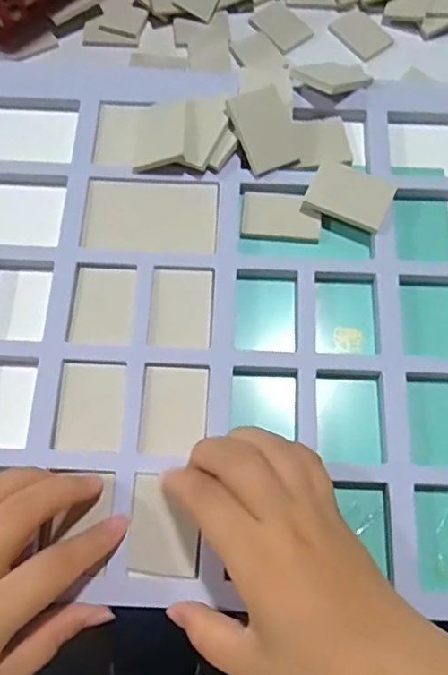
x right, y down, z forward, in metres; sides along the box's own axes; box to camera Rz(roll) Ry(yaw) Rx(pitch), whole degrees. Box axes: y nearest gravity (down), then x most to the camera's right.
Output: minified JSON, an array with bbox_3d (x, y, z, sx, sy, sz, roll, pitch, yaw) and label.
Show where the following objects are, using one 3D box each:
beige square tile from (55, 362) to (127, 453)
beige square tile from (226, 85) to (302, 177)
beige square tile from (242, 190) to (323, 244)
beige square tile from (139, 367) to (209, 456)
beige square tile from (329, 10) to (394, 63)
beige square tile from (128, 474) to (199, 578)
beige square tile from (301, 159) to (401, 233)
[{"bbox_3d":[-0.078,0.041,0.334,0.038,0.006,0.052,2,69,0],"label":"beige square tile"},{"bbox_3d":[0.029,-0.141,0.389,0.043,0.004,0.054,-24,93,-22],"label":"beige square tile"},{"bbox_3d":[0.039,-0.082,0.386,0.052,0.004,0.036,3,70,1],"label":"beige square tile"},{"bbox_3d":[-0.029,0.043,0.336,0.037,0.004,0.052,3,70,1],"label":"beige square tile"},{"bbox_3d":[0.132,-0.291,0.544,0.041,0.004,0.055,-35,73,-12],"label":"beige square tile"},{"bbox_3d":[-0.032,0.103,0.313,0.036,0.005,0.051,4,74,-1],"label":"beige square tile"},{"bbox_3d":[0.084,-0.093,0.381,0.052,0.012,0.038,25,75,5],"label":"beige square tile"}]

